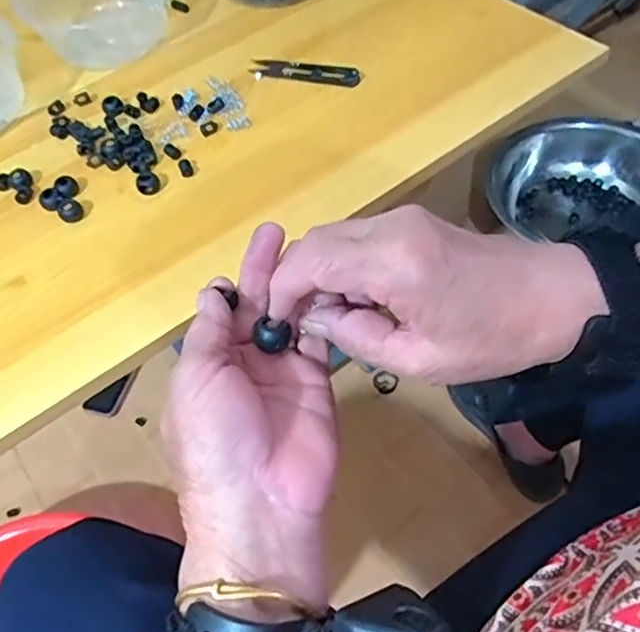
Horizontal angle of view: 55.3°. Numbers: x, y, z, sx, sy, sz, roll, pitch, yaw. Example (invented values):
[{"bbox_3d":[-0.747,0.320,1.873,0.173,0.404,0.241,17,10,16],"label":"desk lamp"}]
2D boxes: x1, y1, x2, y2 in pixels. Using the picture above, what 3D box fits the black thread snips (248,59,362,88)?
[{"bbox_3d":[-0.014,-0.209,0.521,0.097,0.011,0.020,12,57,14],"label":"black thread snips"}]

